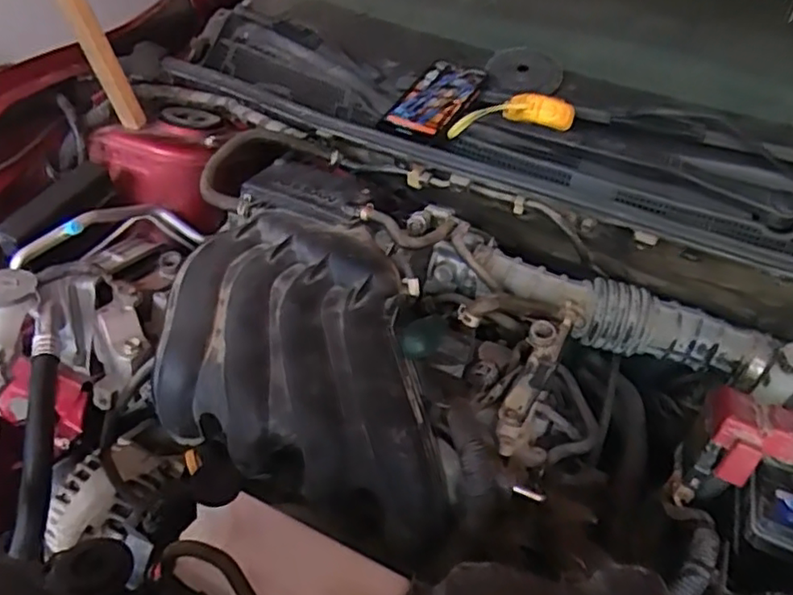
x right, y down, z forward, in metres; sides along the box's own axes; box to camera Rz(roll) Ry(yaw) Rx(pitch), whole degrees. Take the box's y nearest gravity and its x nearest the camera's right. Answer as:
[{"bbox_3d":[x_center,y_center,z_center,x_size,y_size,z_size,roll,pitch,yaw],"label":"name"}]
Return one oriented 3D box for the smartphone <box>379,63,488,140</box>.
[{"bbox_3d":[0.048,-0.245,0.794,0.076,0.011,0.147,30,62,22],"label":"smartphone"}]

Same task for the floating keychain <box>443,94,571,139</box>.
[{"bbox_3d":[0.134,-0.215,0.751,0.143,0.043,0.041,-3,34,8],"label":"floating keychain"}]

